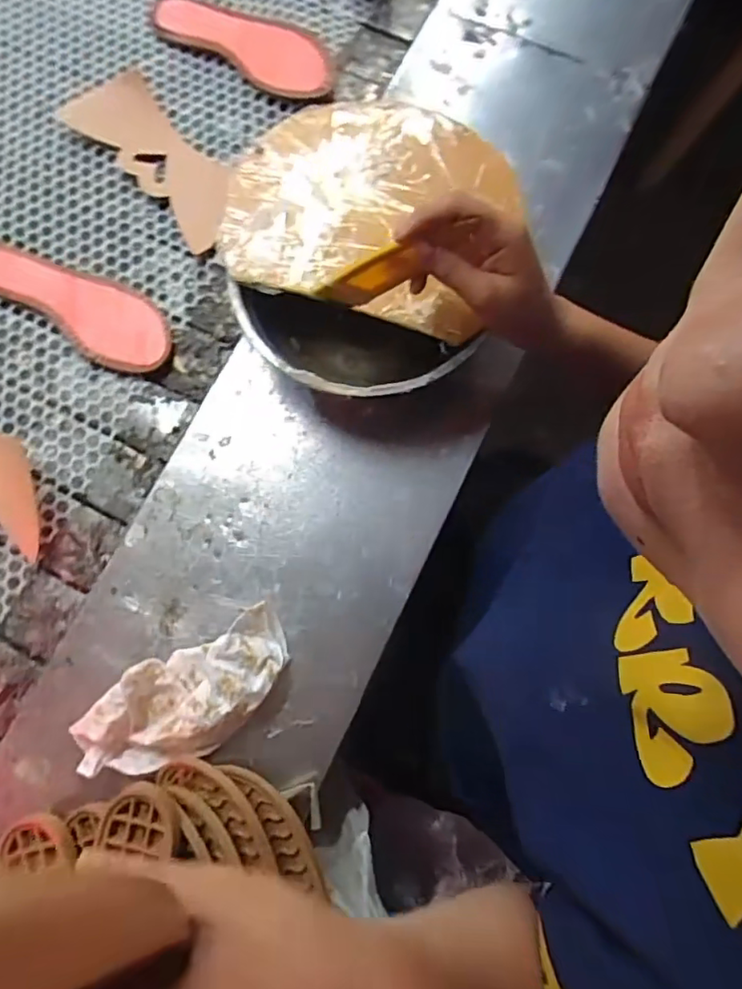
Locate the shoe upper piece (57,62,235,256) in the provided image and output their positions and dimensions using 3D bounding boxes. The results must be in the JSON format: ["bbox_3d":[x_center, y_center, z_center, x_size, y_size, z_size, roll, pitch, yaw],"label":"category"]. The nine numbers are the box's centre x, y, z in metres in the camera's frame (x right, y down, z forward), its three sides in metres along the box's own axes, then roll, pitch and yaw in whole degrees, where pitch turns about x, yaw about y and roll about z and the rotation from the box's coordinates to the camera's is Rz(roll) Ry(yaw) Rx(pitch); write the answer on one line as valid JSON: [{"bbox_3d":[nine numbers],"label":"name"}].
[{"bbox_3d":[-0.216,-0.349,0.586,0.228,0.010,0.090,45,77,7],"label":"shoe upper piece"}]

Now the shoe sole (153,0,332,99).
[{"bbox_3d":[-0.136,-0.480,0.602,0.225,0.018,0.077,27,79,6],"label":"shoe sole"}]

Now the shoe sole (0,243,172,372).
[{"bbox_3d":[-0.289,-0.192,0.548,0.221,0.015,0.075,33,80,7],"label":"shoe sole"}]

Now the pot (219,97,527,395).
[{"bbox_3d":[-0.007,-0.202,0.497,0.223,0.088,0.262,15,78,3],"label":"pot"}]

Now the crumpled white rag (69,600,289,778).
[{"bbox_3d":[-0.139,0.156,0.433,0.161,0.035,0.076,-27,79,-6],"label":"crumpled white rag"}]

